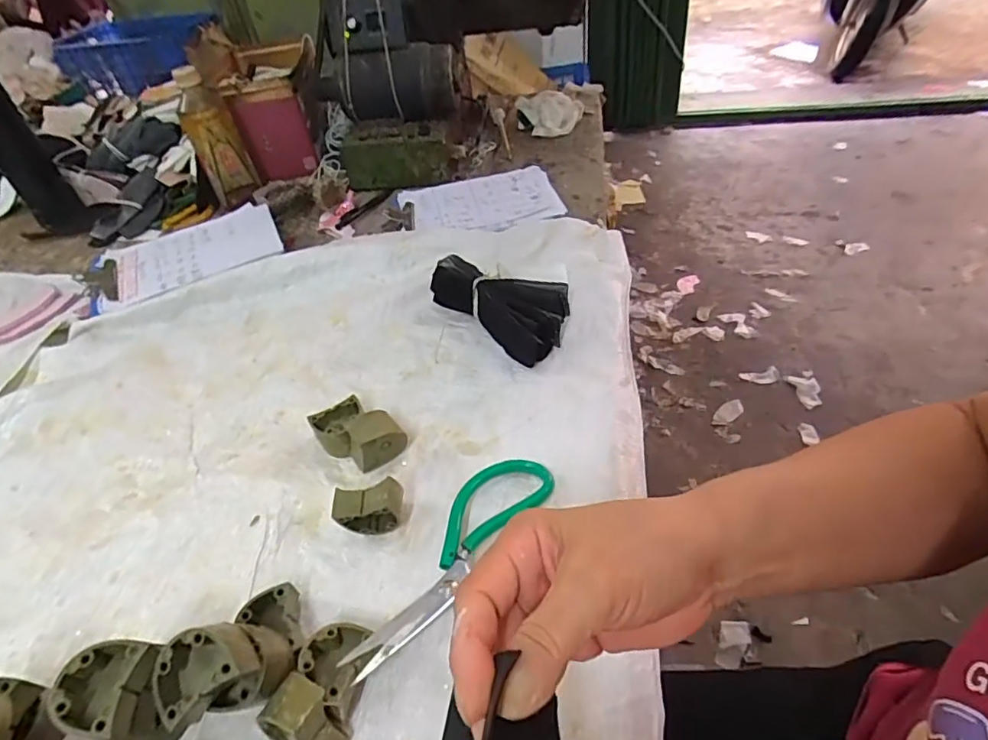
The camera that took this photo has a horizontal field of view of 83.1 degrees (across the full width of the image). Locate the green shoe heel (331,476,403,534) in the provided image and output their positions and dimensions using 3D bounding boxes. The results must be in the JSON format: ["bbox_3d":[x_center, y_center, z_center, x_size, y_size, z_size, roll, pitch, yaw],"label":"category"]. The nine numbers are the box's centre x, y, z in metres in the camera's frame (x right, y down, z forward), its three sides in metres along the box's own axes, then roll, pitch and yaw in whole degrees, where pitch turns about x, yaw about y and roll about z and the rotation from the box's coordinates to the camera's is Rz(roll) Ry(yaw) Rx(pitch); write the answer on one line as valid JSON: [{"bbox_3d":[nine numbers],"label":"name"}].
[{"bbox_3d":[-0.092,0.103,0.414,0.050,0.043,0.025,-5,45,2],"label":"green shoe heel"}]

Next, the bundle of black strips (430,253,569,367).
[{"bbox_3d":[0.002,-0.065,0.561,0.152,0.048,0.076,25,52,27],"label":"bundle of black strips"}]

